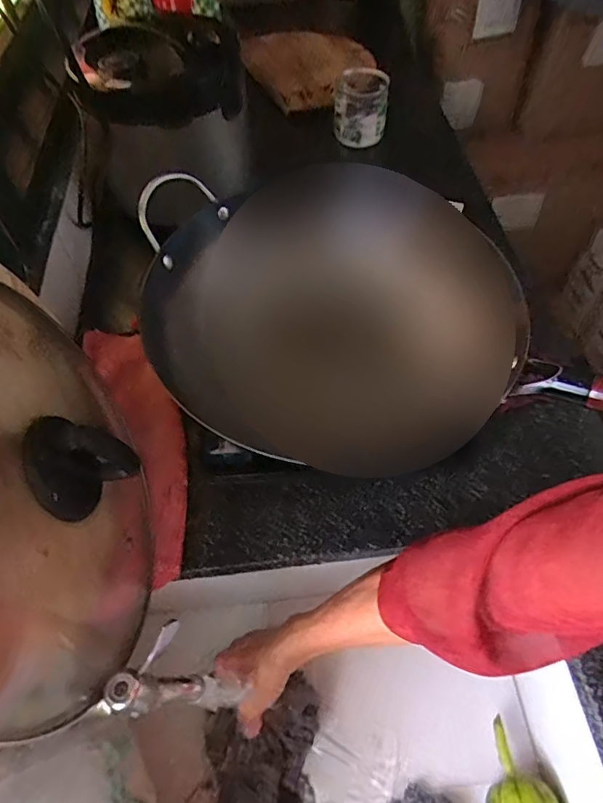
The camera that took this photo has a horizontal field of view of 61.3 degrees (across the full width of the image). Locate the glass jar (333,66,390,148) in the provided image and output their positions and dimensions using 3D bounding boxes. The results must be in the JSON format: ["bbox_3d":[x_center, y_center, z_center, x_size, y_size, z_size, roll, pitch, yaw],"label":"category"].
[{"bbox_3d":[0.096,-0.470,0.813,0.080,0.086,0.080,-1,55,1],"label":"glass jar"}]

